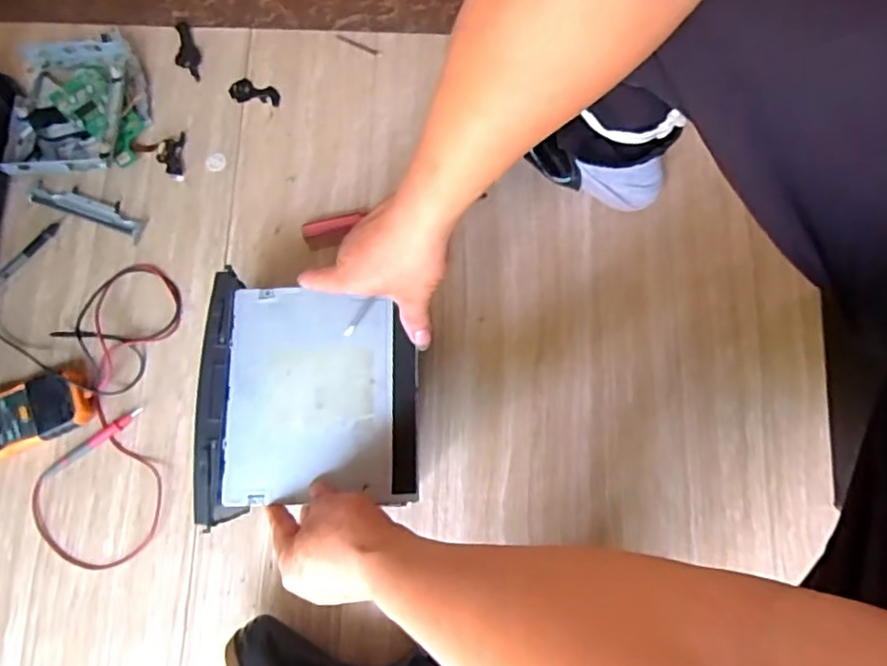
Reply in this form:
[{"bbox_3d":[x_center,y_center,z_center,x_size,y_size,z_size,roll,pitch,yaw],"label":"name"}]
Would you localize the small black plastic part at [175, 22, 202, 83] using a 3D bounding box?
[{"bbox_3d":[-0.295,-0.324,0.708,0.028,0.006,0.080,-20,79,-5],"label":"small black plastic part"}]

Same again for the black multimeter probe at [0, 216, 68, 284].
[{"bbox_3d":[-0.434,-0.082,0.640,0.013,0.014,0.107,38,80,7],"label":"black multimeter probe"}]

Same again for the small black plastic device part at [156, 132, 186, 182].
[{"bbox_3d":[-0.296,-0.192,0.673,0.027,0.006,0.054,0,78,-1],"label":"small black plastic device part"}]

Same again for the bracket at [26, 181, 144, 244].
[{"bbox_3d":[-0.377,-0.133,0.660,0.125,0.010,0.031,21,78,4],"label":"bracket"}]

